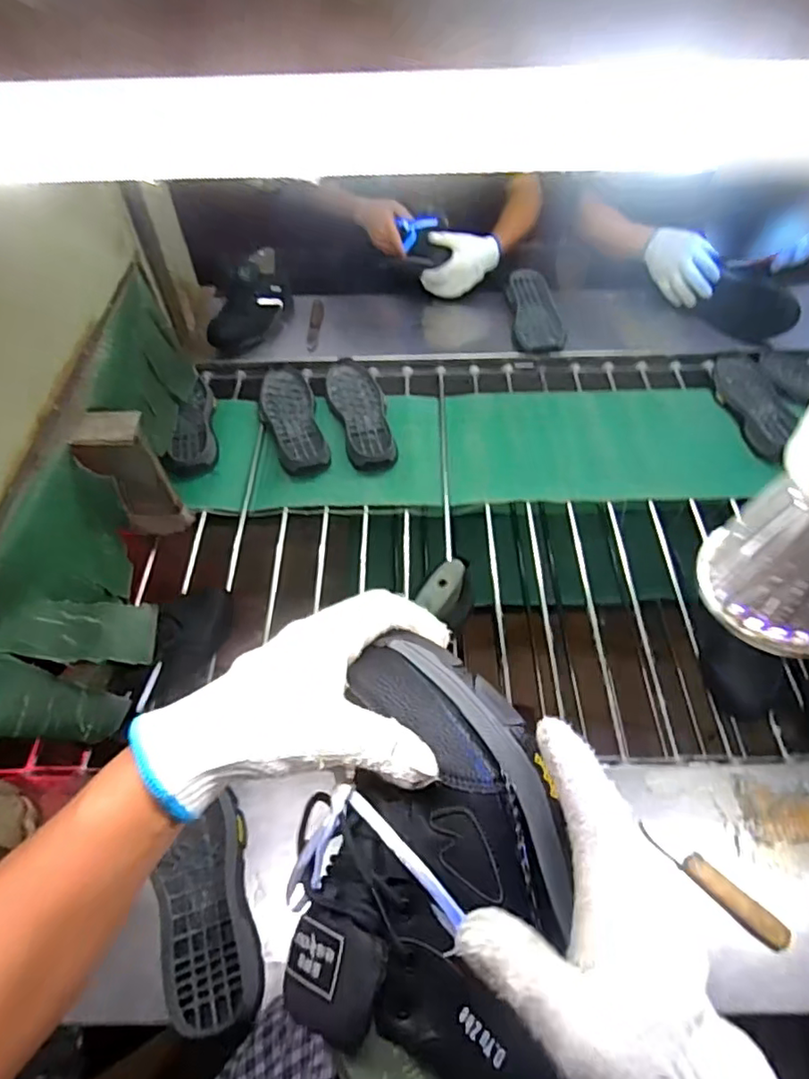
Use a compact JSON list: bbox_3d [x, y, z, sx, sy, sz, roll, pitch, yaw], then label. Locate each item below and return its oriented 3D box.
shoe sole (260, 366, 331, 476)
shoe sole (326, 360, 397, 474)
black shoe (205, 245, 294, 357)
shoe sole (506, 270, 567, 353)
[{"bbox_3d":[-0.216,-0.238,1.117,0.101,0.033,0.287,-13,55,-9],"label":"shoe sole"},{"bbox_3d":[-0.082,-0.246,1.124,0.100,0.027,0.283,-13,55,-10],"label":"shoe sole"},{"bbox_3d":[-0.322,-0.504,1.229,0.096,0.134,0.246,23,57,15],"label":"black shoe"},{"bbox_3d":[0.278,-0.483,1.245,0.099,0.034,0.262,0,54,0],"label":"shoe sole"}]

